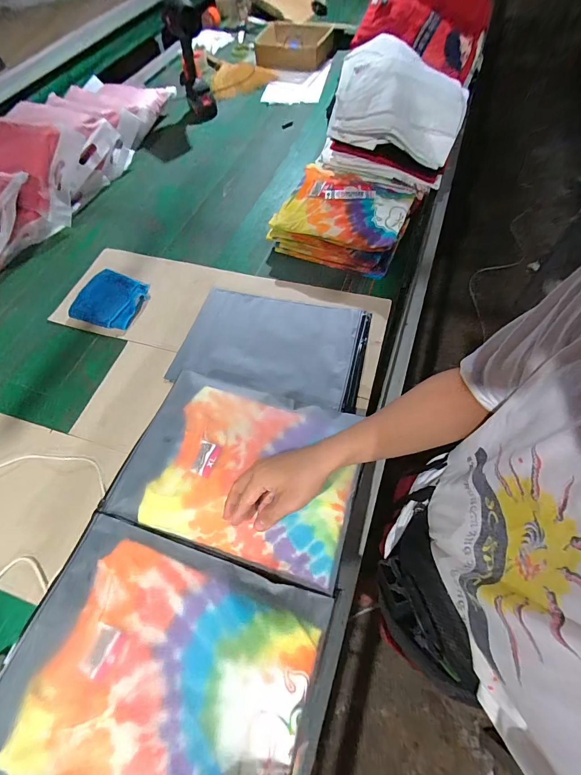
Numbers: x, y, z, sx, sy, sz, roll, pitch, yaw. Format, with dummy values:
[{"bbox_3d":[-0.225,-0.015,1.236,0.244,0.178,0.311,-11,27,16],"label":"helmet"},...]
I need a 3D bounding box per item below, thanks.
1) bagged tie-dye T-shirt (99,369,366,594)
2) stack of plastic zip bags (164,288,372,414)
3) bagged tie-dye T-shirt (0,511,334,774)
[{"bbox_3d":[-0.071,0.109,0.513,0.333,0.025,0.244,14,62,11],"label":"bagged tie-dye T-shirt"},{"bbox_3d":[-0.041,-0.093,0.743,0.389,0.014,0.255,10,62,9],"label":"stack of plastic zip bags"},{"bbox_3d":[-0.150,0.313,0.391,0.342,0.030,0.242,14,63,12],"label":"bagged tie-dye T-shirt"}]

